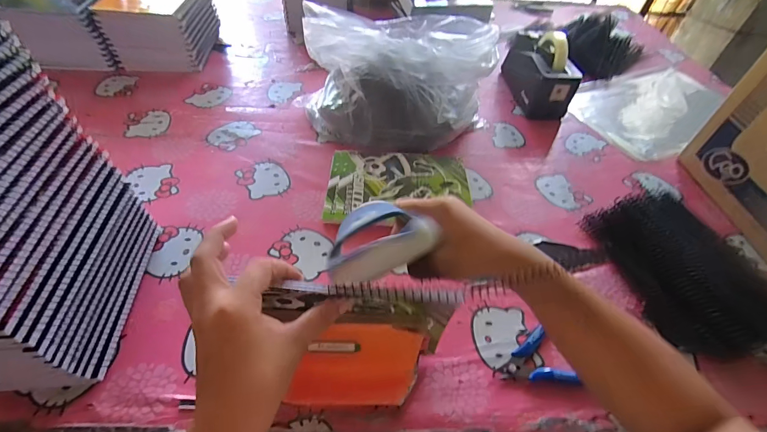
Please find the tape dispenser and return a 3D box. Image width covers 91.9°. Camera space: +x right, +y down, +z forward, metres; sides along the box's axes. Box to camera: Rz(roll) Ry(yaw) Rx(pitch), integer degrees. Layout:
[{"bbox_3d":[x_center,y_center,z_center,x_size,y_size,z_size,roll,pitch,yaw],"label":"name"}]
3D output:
[{"bbox_3d":[0.312,-0.300,0.750,0.078,0.122,0.210,-1,49,-6],"label":"tape dispenser"}]

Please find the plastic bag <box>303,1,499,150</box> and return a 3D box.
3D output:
[{"bbox_3d":[0.029,-0.258,0.665,0.299,0.165,0.266,14,49,7],"label":"plastic bag"}]

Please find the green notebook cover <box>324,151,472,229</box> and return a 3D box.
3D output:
[{"bbox_3d":[0.023,-0.043,0.568,0.214,0.019,0.144,0,49,-5],"label":"green notebook cover"}]

